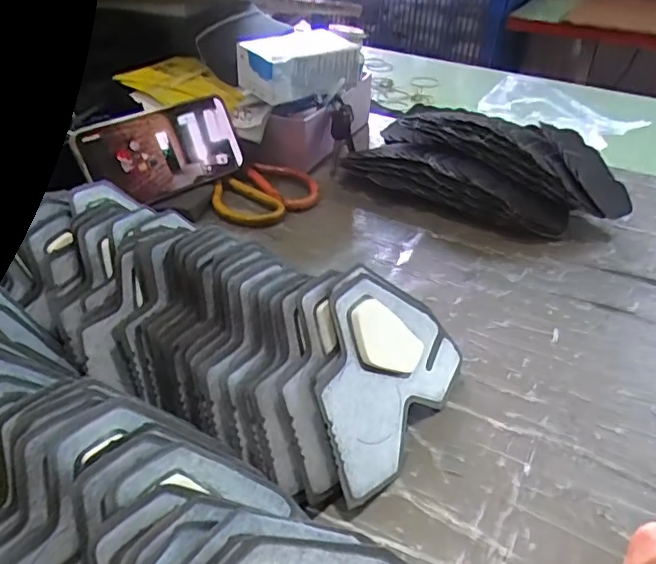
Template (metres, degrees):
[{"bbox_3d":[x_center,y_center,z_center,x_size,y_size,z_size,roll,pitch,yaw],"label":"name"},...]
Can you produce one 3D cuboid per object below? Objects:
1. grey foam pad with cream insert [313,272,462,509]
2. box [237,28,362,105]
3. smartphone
[{"bbox_3d":[0.028,0.049,0.319,0.006,0.096,0.120,-21,15,48],"label":"grey foam pad with cream insert"},{"bbox_3d":[-0.024,-0.215,0.553,0.120,0.048,0.067,-15,41,-22],"label":"box"},{"bbox_3d":[-0.150,-0.120,0.514,0.147,0.076,0.013,-28,22,-33],"label":"smartphone"}]

